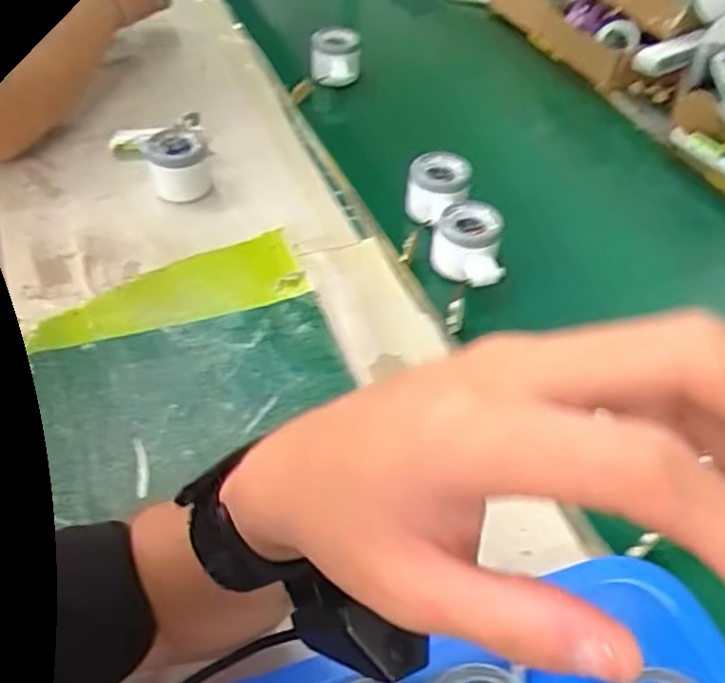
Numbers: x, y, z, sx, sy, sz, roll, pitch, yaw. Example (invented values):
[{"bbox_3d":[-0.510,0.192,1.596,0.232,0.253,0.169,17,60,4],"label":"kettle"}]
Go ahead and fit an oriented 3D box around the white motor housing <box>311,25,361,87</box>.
[{"bbox_3d":[-0.034,-0.353,0.907,0.065,0.054,0.052,3,45,-2],"label":"white motor housing"}]

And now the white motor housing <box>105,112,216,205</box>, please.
[{"bbox_3d":[-0.201,-0.198,0.758,0.078,0.064,0.132,-28,54,-29],"label":"white motor housing"}]

